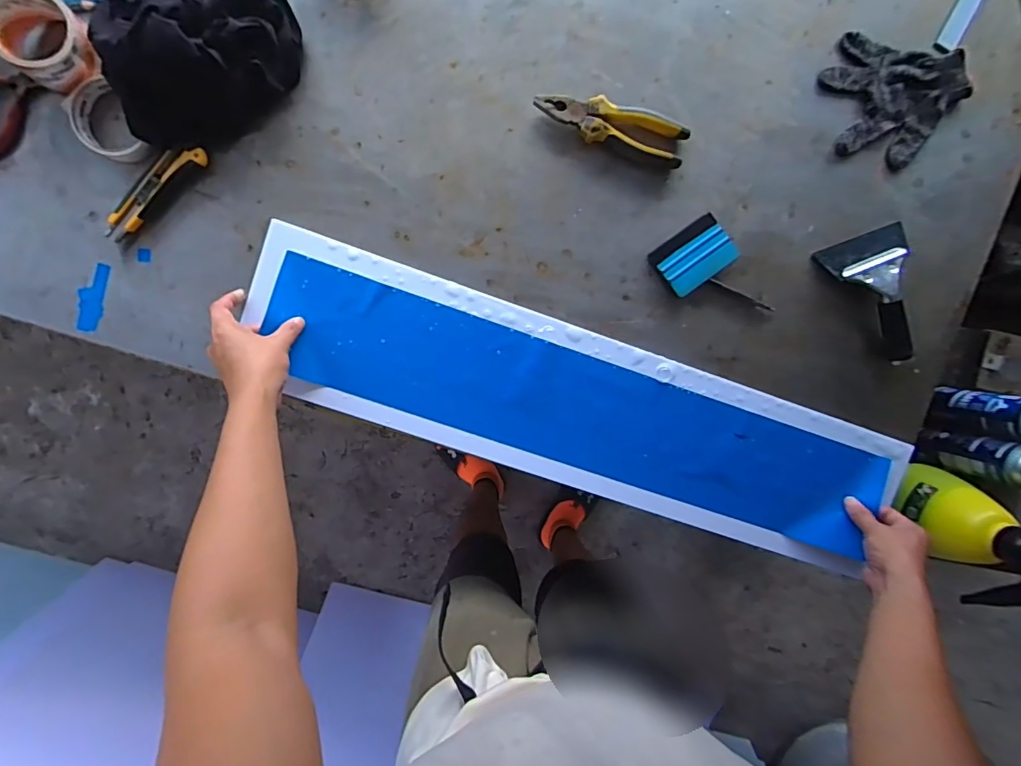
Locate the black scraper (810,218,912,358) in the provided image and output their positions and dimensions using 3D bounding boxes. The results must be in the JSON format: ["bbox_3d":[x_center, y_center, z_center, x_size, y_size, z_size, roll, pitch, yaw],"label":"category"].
[{"bbox_3d":[0.487,-0.110,0.669,0.120,0.035,0.175,-18,97,-2],"label":"black scraper"}]

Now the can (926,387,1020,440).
[{"bbox_3d":[0.770,0.052,0.809,0.058,0.167,0.070,5,96,-5],"label":"can"}]

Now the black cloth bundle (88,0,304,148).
[{"bbox_3d":[-0.351,-0.372,0.558,0.220,0.080,0.164,-39,98,1],"label":"black cloth bundle"}]

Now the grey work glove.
[{"bbox_3d":[0.493,-0.357,0.648,0.189,0.020,0.144,8,96,-5],"label":"grey work glove"}]

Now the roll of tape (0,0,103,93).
[{"bbox_3d":[-0.508,-0.376,0.558,0.100,0.052,0.087,40,92,-7],"label":"roll of tape"}]

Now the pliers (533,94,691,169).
[{"bbox_3d":[0.125,-0.320,0.622,0.189,0.026,0.055,16,95,-6],"label":"pliers"}]

